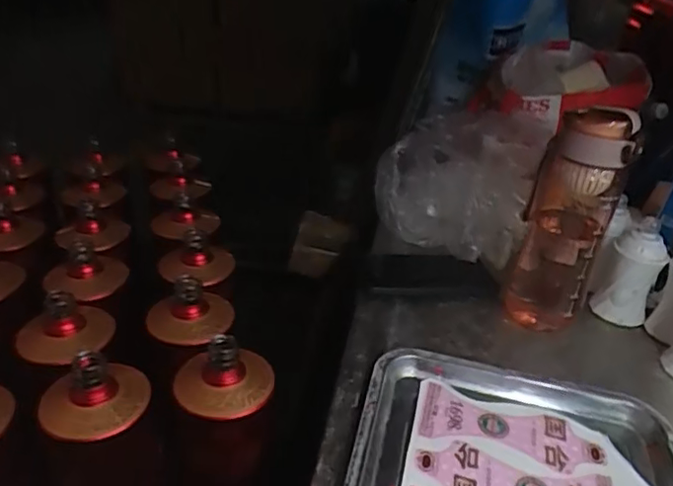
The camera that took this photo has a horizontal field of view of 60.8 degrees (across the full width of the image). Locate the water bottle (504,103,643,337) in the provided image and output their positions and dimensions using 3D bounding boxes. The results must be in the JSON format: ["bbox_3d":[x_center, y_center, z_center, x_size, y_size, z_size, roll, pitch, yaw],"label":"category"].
[{"bbox_3d":[0.236,-0.019,0.594,0.080,0.230,0.071,9,30,15],"label":"water bottle"}]

